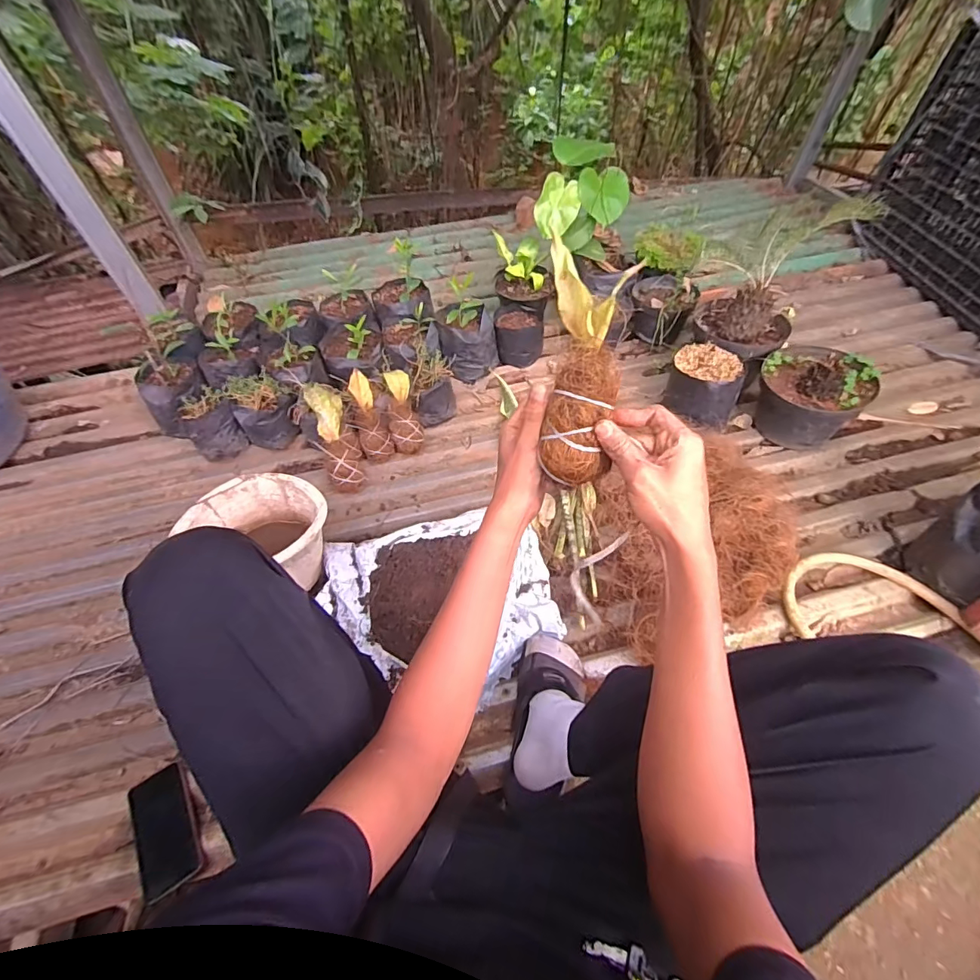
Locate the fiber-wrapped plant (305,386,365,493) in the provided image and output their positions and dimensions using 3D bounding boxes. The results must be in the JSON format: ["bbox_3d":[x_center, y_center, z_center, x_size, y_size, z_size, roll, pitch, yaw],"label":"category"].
[{"bbox_3d":[-0.348,-0.120,1.052,0.081,0.097,0.259,-18,93,-12],"label":"fiber-wrapped plant"}]

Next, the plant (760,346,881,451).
[{"bbox_3d":[0.710,-0.215,1.046,0.214,0.179,0.212,-39,64,-24],"label":"plant"}]

